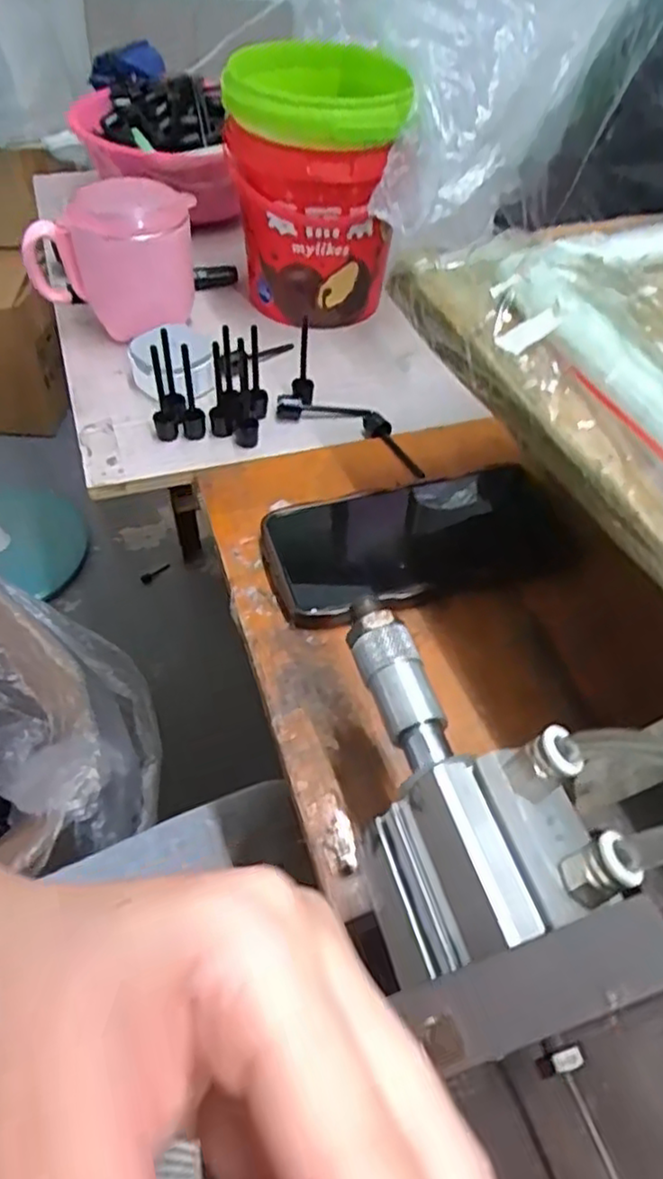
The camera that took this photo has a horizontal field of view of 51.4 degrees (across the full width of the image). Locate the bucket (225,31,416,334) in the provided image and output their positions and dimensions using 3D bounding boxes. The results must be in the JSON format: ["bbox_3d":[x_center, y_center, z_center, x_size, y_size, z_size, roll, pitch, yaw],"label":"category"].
[{"bbox_3d":[-0.016,-0.296,0.514,0.116,0.152,0.135,-3,51,-6],"label":"bucket"}]

